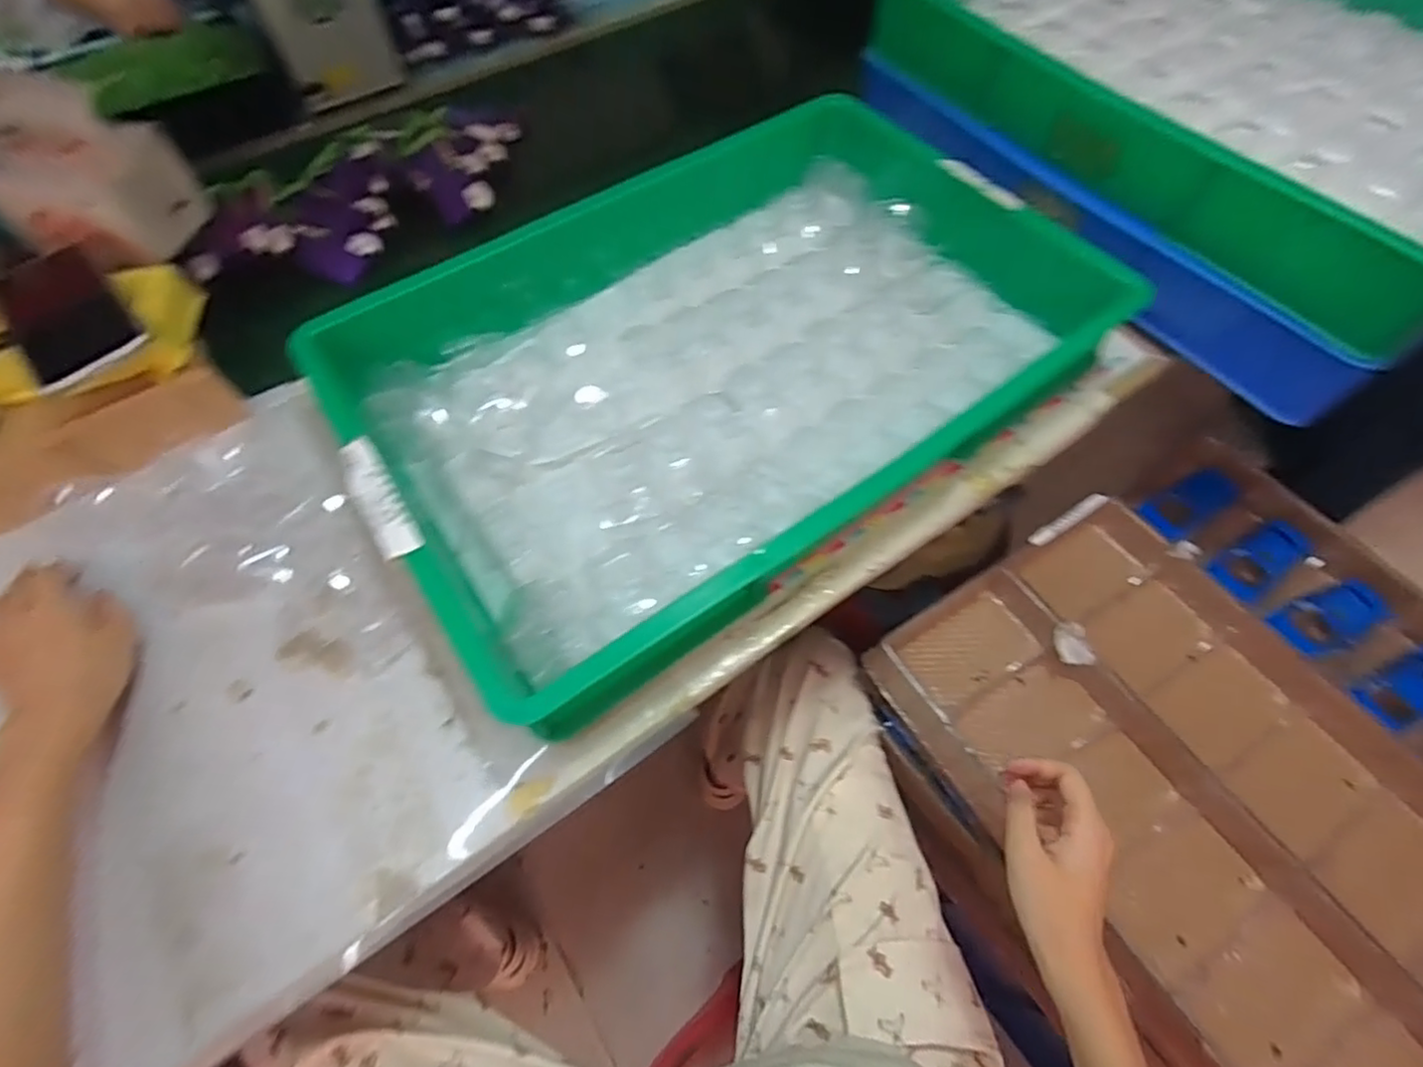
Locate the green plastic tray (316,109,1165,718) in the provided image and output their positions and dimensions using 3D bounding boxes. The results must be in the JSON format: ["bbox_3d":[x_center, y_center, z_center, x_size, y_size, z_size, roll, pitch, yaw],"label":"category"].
[{"bbox_3d":[0.008,-0.146,0.518,0.548,0.082,0.366,-32,65,-16],"label":"green plastic tray"}]

